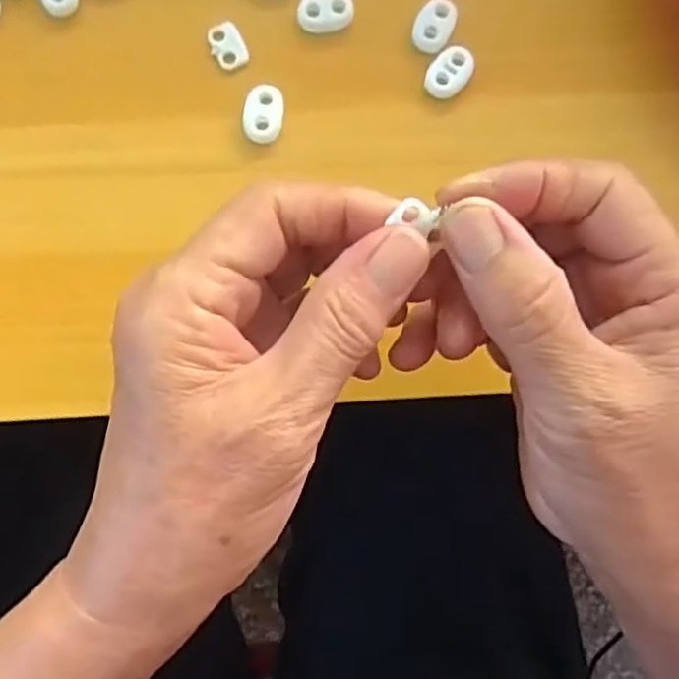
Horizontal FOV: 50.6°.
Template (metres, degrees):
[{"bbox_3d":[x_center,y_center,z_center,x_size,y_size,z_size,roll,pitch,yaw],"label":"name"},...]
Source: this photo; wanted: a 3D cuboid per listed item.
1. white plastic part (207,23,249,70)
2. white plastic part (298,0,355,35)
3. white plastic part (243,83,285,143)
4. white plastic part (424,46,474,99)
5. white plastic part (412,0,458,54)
[{"bbox_3d":[-0.044,-0.118,0.286,0.013,0.004,0.018,-27,86,-5],"label":"white plastic part"},{"bbox_3d":[-0.005,-0.131,0.288,0.022,0.007,0.014,-9,85,-4],"label":"white plastic part"},{"bbox_3d":[-0.030,-0.089,0.284,0.015,0.006,0.022,11,84,-2],"label":"white plastic part"},{"bbox_3d":[0.044,-0.107,0.289,0.015,0.007,0.021,37,84,1],"label":"white plastic part"},{"bbox_3d":[0.038,-0.126,0.290,0.015,0.007,0.020,24,84,0],"label":"white plastic part"}]

